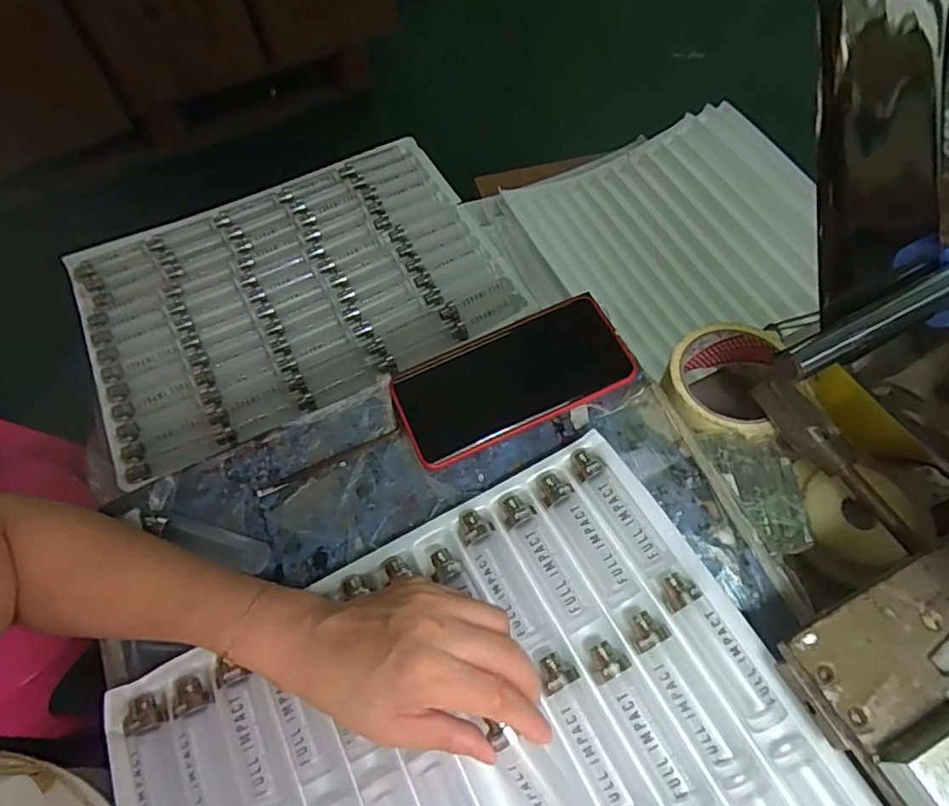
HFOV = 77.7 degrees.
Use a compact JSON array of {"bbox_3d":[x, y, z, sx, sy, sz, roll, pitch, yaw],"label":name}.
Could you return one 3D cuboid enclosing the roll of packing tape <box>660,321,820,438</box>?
[{"bbox_3d":[0.191,-0.012,0.443,0.106,0.048,0.088,-35,65,-14],"label":"roll of packing tape"}]

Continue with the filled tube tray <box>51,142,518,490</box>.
[{"bbox_3d":[-0.209,-0.137,0.683,0.443,0.042,0.331,-26,63,-10],"label":"filled tube tray"}]

